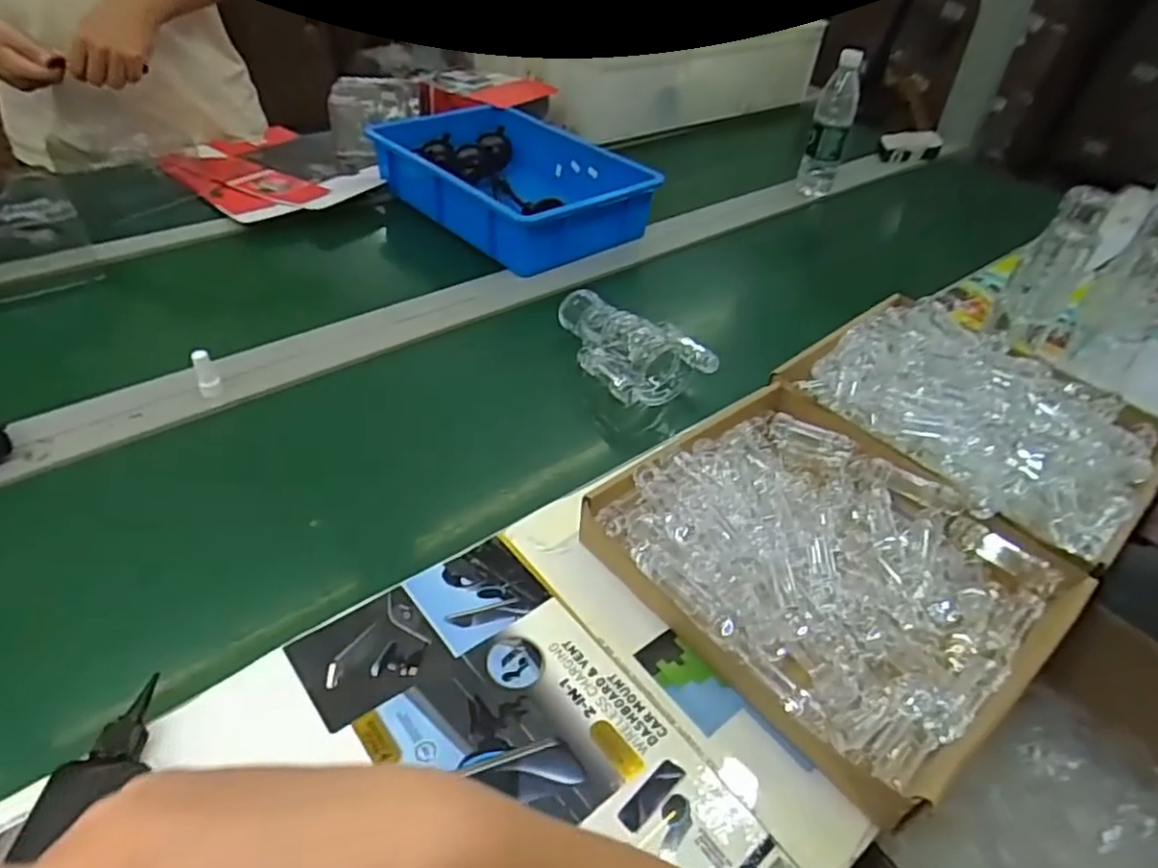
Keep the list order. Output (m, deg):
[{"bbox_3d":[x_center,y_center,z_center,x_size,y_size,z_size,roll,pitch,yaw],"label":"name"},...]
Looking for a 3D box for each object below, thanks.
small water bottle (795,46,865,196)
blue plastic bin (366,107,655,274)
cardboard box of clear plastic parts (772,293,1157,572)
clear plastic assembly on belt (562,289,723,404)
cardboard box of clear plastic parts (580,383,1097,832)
[{"bbox_3d":[0.447,-0.541,1.210,0.066,0.229,0.059,15,42,10],"label":"small water bottle"},{"bbox_3d":[-0.097,-0.399,1.061,0.293,0.084,0.396,-27,50,-32],"label":"blue plastic bin"},{"bbox_3d":[0.406,-0.033,0.692,0.302,0.052,0.325,-29,52,-33],"label":"cardboard box of clear plastic parts"},{"bbox_3d":[0.050,-0.113,0.781,0.138,0.054,0.190,-21,48,-27],"label":"clear plastic assembly on belt"},{"bbox_3d":[0.198,0.096,0.547,0.296,0.071,0.300,-29,52,-33],"label":"cardboard box of clear plastic parts"}]

